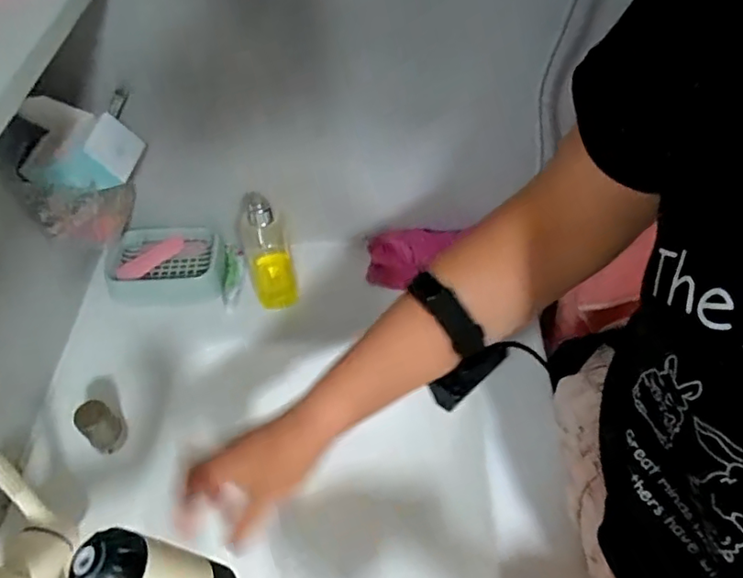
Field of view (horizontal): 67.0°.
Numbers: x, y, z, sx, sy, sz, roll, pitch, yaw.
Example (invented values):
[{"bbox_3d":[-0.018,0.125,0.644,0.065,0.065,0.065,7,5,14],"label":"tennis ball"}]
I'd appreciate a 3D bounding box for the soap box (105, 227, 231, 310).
[{"bbox_3d":[-0.233,-0.025,0.646,0.129,0.036,0.100,-6,51,-3],"label":"soap box"}]

